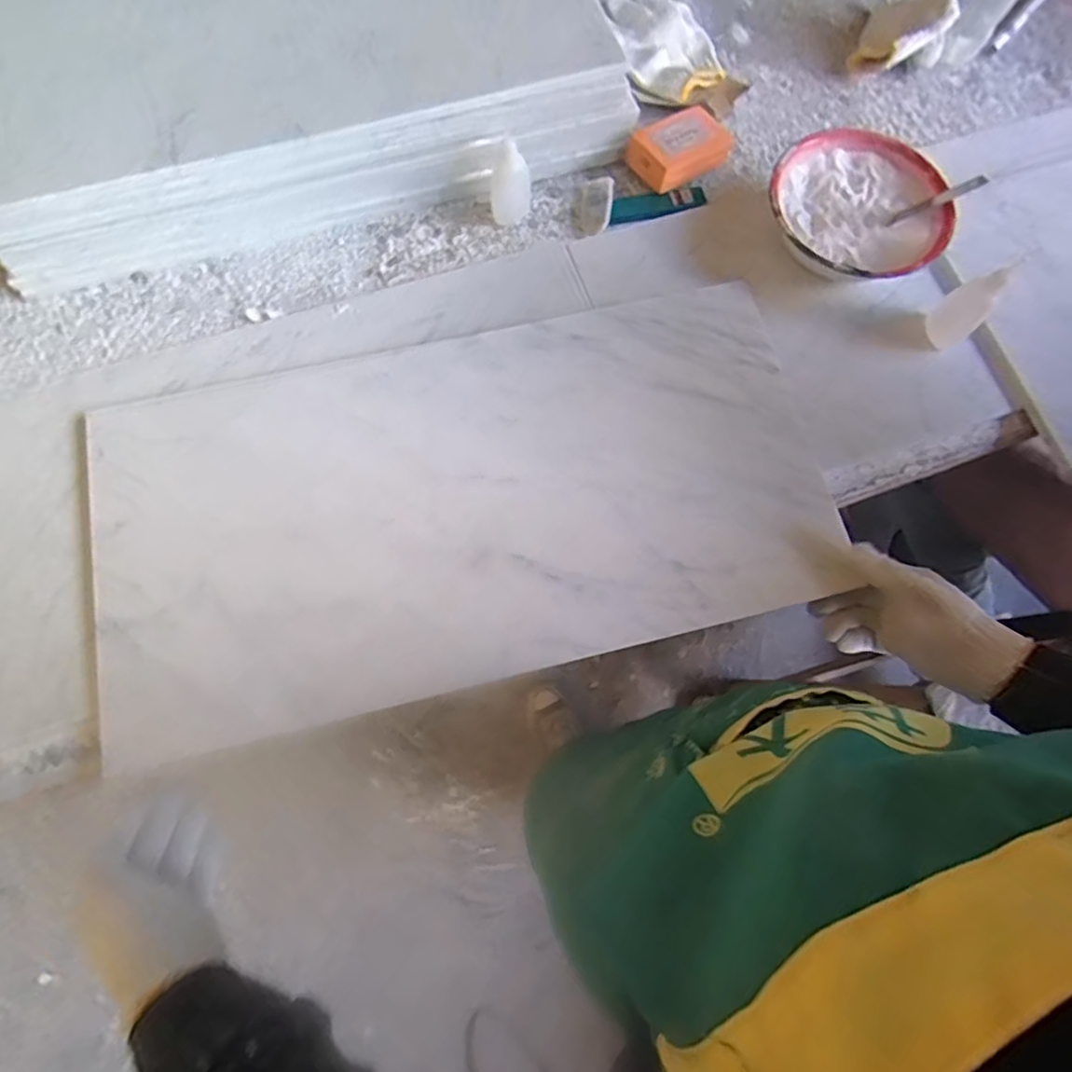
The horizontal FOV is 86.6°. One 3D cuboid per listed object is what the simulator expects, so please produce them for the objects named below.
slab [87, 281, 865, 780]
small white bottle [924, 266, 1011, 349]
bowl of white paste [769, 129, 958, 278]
[{"bbox_3d":[-0.059,-0.039,0.481,0.592,0.018,0.313,-14,74,-4],"label":"slab"},{"bbox_3d":[0.389,-0.208,0.507,0.036,0.072,0.041,33,76,9],"label":"small white bottle"},{"bbox_3d":[0.301,-0.305,0.543,0.153,0.048,0.156,0,73,0],"label":"bowl of white paste"}]

